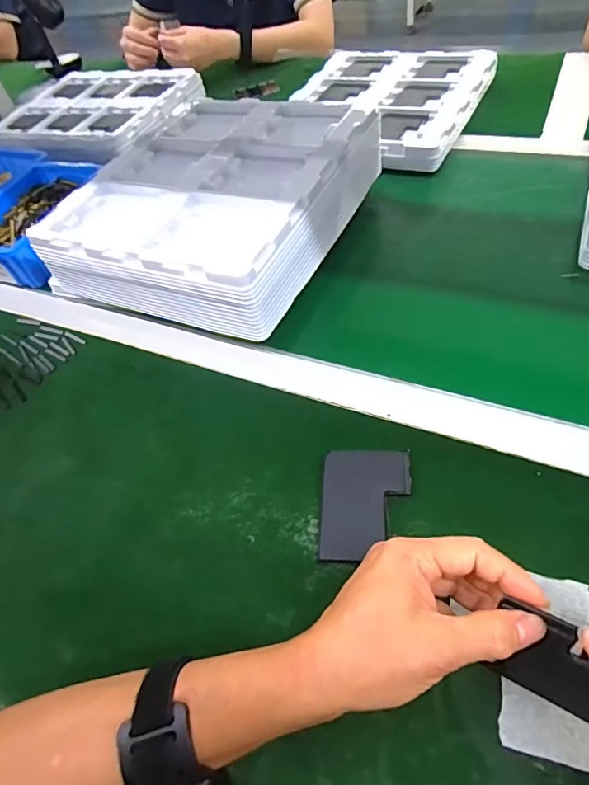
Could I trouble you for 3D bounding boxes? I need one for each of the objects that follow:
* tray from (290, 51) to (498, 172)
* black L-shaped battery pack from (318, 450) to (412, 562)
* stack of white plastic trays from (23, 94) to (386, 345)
[{"bbox_3d":[0.136,-0.464,0.735,0.287,0.032,0.343,19,58,23],"label":"tray"},{"bbox_3d":[0.053,0.083,0.352,0.064,0.009,0.085,0,53,11],"label":"black L-shaped battery pack"},{"bbox_3d":[-0.089,-0.219,0.546,0.281,0.093,0.320,18,58,23],"label":"stack of white plastic trays"}]

